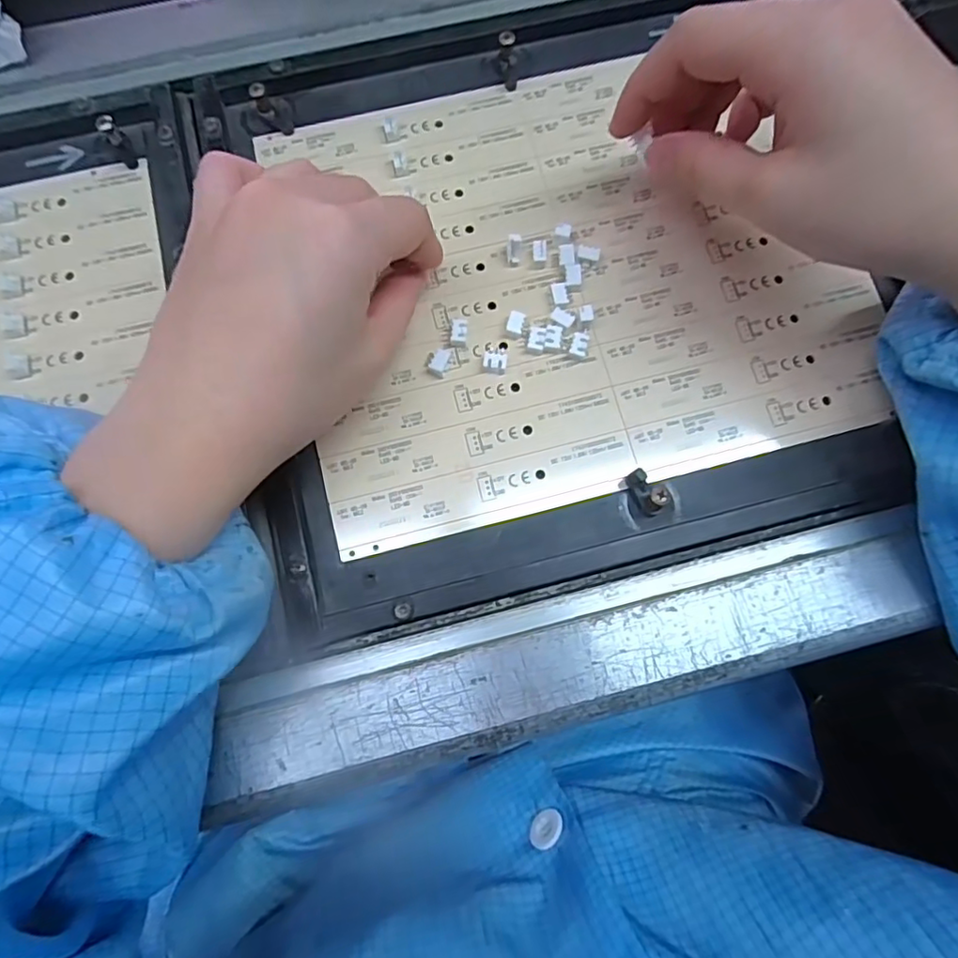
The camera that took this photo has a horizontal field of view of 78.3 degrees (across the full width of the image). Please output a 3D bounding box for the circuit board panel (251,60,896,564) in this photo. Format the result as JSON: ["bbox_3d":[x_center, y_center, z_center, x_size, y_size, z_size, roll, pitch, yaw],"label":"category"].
[{"bbox_3d":[0.038,-0.093,0.266,0.239,0.008,0.201,-14,79,-3],"label":"circuit board panel"}]

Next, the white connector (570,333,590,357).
[{"bbox_3d":[0.044,-0.058,0.259,0.007,0.005,0.010,7,79,1],"label":"white connector"}]

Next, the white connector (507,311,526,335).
[{"bbox_3d":[0.016,-0.068,0.260,0.007,0.006,0.010,12,79,2],"label":"white connector"}]

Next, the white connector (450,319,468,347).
[{"bbox_3d":[-0.009,-0.064,0.259,0.007,0.006,0.011,2,79,0],"label":"white connector"}]

